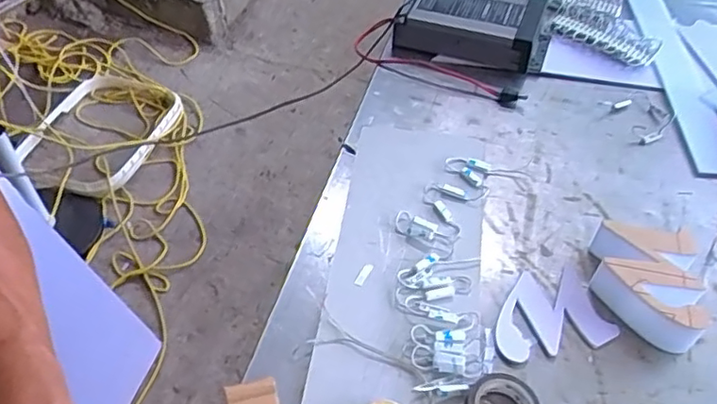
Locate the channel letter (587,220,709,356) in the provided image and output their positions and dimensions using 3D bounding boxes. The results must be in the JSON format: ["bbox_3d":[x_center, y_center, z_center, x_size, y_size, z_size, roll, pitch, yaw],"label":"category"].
[{"bbox_3d":[0.259,0.073,0.557,0.083,0.044,0.108,9,49,5],"label":"channel letter"}]

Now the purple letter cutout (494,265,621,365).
[{"bbox_3d":[0.166,0.100,0.555,0.106,0.005,0.082,-9,50,-11],"label":"purple letter cutout"}]

